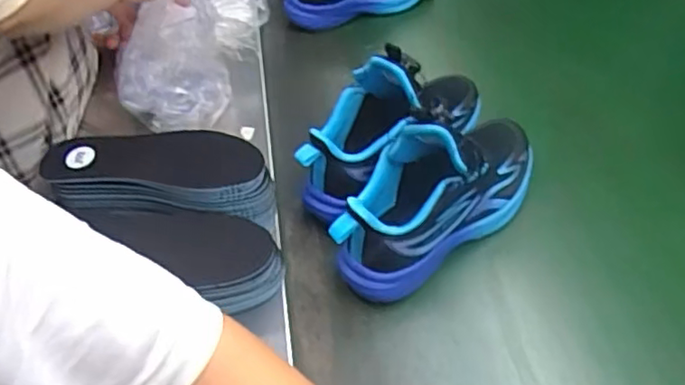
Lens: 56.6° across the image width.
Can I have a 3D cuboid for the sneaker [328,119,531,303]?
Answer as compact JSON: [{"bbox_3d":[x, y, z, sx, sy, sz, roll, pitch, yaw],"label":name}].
[{"bbox_3d":[0.095,-0.007,0.612,0.248,0.146,0.086,-34,56,-19],"label":"sneaker"}]

